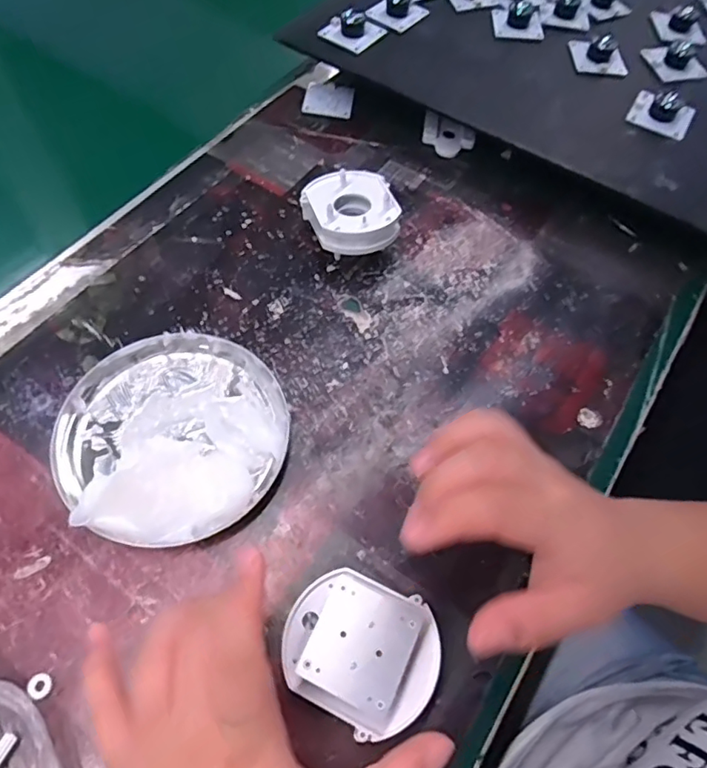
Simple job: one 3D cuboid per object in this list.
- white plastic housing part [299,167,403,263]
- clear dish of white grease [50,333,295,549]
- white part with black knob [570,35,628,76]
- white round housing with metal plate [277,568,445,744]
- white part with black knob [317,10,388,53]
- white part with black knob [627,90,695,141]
[{"bbox_3d":[-0.003,-0.118,0.390,0.063,0.038,0.066,-8,61,-8],"label":"white plastic housing part"},{"bbox_3d":[-0.104,0.024,0.310,0.127,0.028,0.124,1,60,-3],"label":"clear dish of white grease"},{"bbox_3d":[0.211,-0.283,0.463,0.039,0.018,0.048,2,61,-3],"label":"white part with black knob"},{"bbox_3d":[0.004,0.122,0.253,0.070,0.043,0.060,31,63,14],"label":"white round housing with metal plate"},{"bbox_3d":[0.001,-0.312,0.471,0.044,0.019,0.044,35,64,14],"label":"white part with black knob"},{"bbox_3d":[0.243,-0.215,0.426,0.045,0.020,0.036,29,63,12],"label":"white part with black knob"}]

